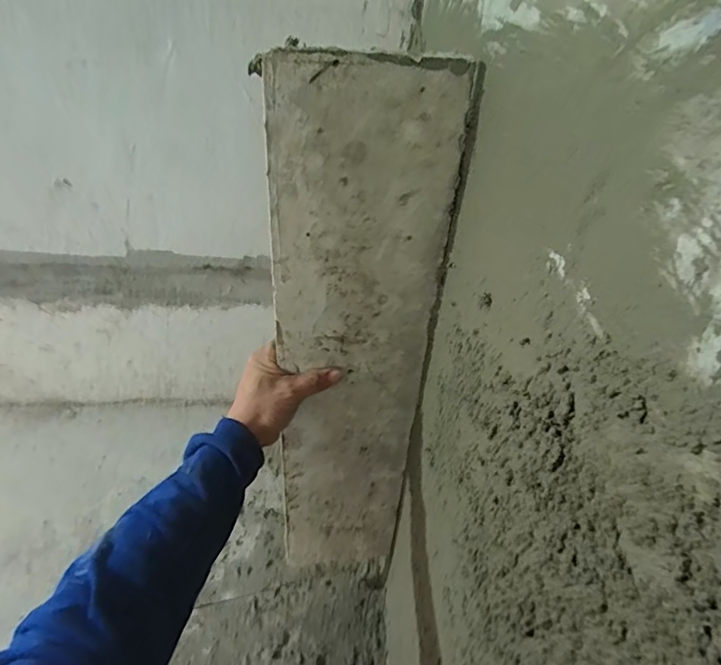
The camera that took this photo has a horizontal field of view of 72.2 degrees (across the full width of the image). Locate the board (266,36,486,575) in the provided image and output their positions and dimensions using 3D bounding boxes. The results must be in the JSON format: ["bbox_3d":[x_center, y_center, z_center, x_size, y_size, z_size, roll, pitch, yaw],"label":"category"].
[{"bbox_3d":[-0.009,0.076,0.550,0.160,0.674,0.013,-2,37,-8],"label":"board"}]

